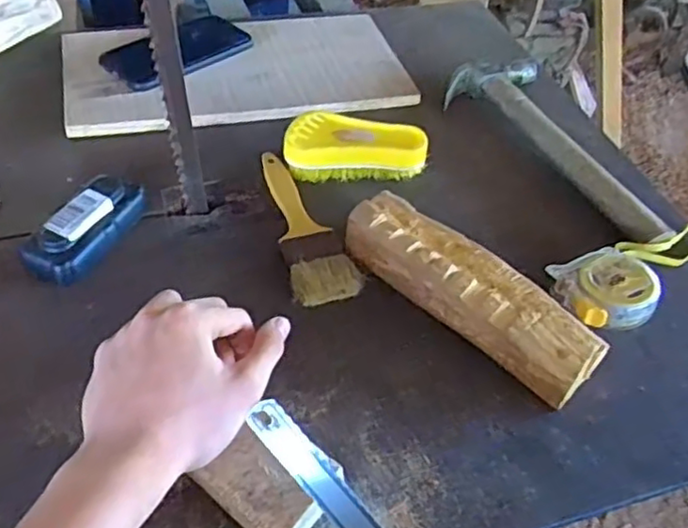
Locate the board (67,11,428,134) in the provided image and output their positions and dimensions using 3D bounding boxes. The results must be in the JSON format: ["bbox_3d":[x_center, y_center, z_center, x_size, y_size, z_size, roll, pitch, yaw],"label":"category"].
[{"bbox_3d":[-0.111,-0.211,0.696,0.345,0.019,0.180,-10,48,-15],"label":"board"}]

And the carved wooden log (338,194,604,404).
[{"bbox_3d":[0.092,0.019,0.491,0.201,0.045,0.051,36,53,25],"label":"carved wooden log"}]

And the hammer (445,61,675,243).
[{"bbox_3d":[0.187,-0.113,0.634,0.107,0.024,0.277,-8,48,-13],"label":"hammer"}]

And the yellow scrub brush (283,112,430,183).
[{"bbox_3d":[0.011,-0.102,0.587,0.126,0.038,0.050,8,46,2],"label":"yellow scrub brush"}]

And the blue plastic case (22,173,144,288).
[{"bbox_3d":[-0.201,-0.028,0.515,0.045,0.029,0.104,23,48,15],"label":"blue plastic case"}]

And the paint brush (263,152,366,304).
[{"bbox_3d":[-0.034,-0.037,0.551,0.051,0.011,0.178,-10,48,-15],"label":"paint brush"}]

